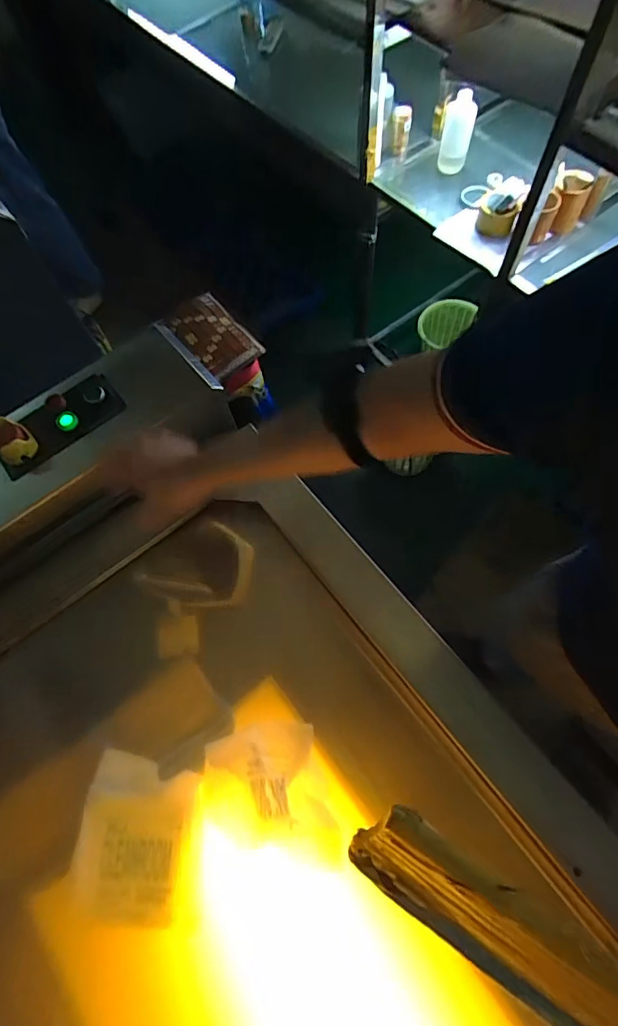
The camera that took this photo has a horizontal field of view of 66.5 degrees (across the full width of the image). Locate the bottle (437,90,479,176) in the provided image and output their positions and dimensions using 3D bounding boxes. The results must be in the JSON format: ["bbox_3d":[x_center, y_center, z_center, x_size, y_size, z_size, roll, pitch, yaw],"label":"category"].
[{"bbox_3d":[0.369,-0.946,1.170,0.074,0.179,0.077,10,69,7],"label":"bottle"}]

